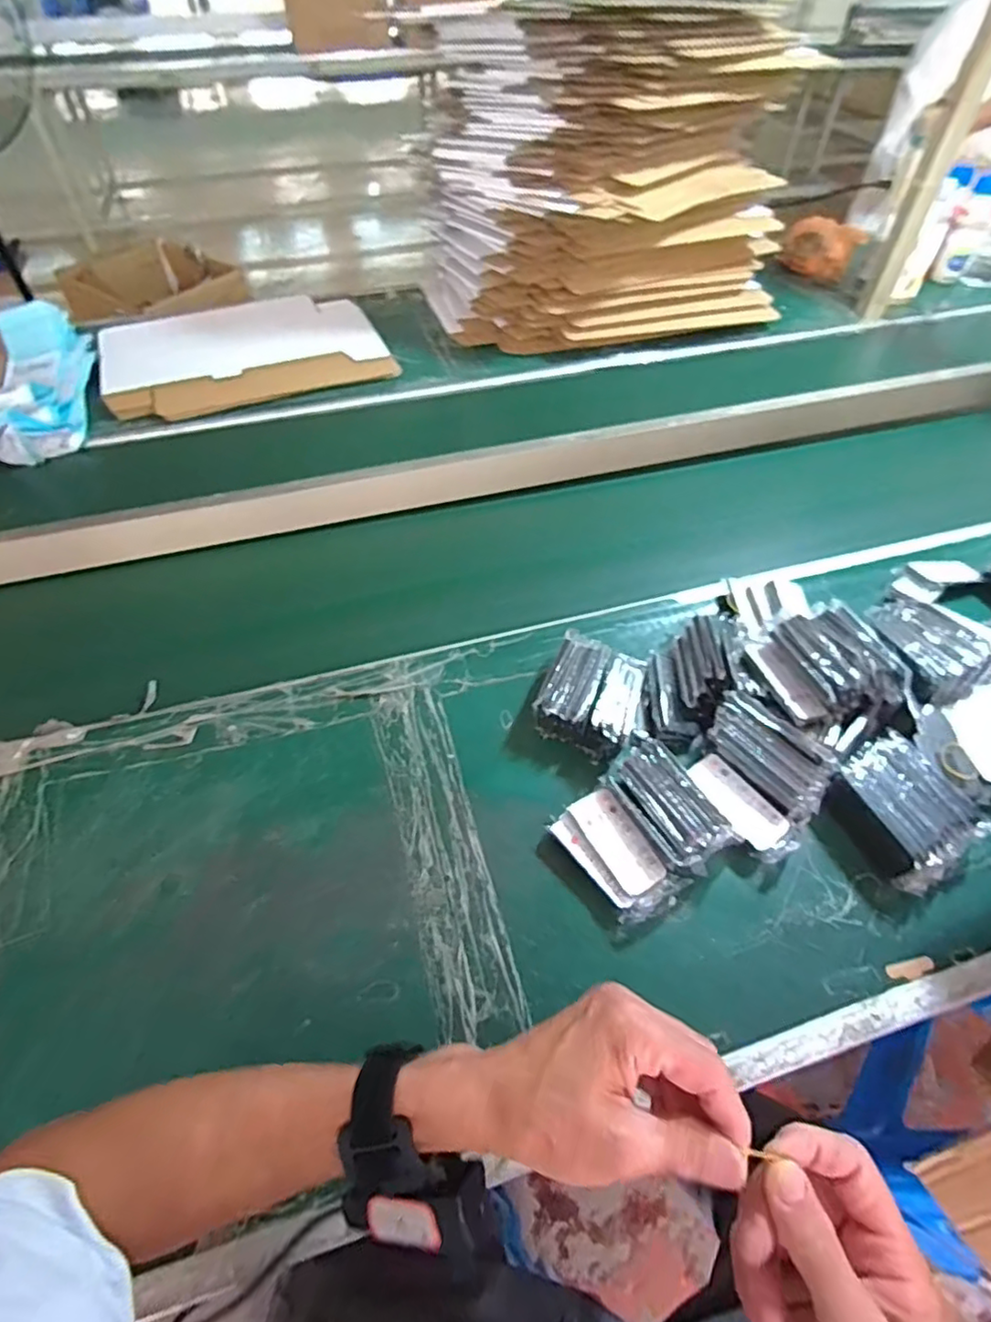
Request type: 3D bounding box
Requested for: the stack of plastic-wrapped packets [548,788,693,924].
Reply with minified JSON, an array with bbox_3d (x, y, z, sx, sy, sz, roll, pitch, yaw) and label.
[{"bbox_3d":[0.097,0.155,0.485,0.056,0.024,0.102,-30,58,-21],"label":"stack of plastic-wrapped packets"}]

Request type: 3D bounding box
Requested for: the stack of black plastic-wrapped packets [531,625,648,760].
[{"bbox_3d":[0.092,0.030,0.570,0.088,0.046,0.111,20,55,15],"label":"stack of black plastic-wrapped packets"}]

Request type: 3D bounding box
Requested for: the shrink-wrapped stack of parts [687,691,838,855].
[{"bbox_3d":[0.220,0.099,0.514,0.102,0.044,0.103,32,58,22],"label":"shrink-wrapped stack of parts"}]

